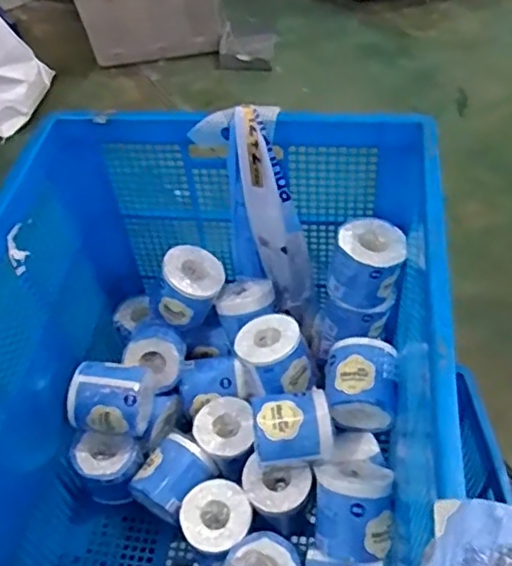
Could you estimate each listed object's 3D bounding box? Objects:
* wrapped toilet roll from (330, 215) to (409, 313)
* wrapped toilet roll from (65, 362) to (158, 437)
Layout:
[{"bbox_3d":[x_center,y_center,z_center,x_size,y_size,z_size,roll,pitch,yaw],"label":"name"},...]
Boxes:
[{"bbox_3d":[0.174,-0.027,0.967,0.102,0.123,0.106,-3,49,3],"label":"wrapped toilet roll"},{"bbox_3d":[-0.223,0.178,0.979,0.112,0.090,0.102,4,50,10],"label":"wrapped toilet roll"}]

